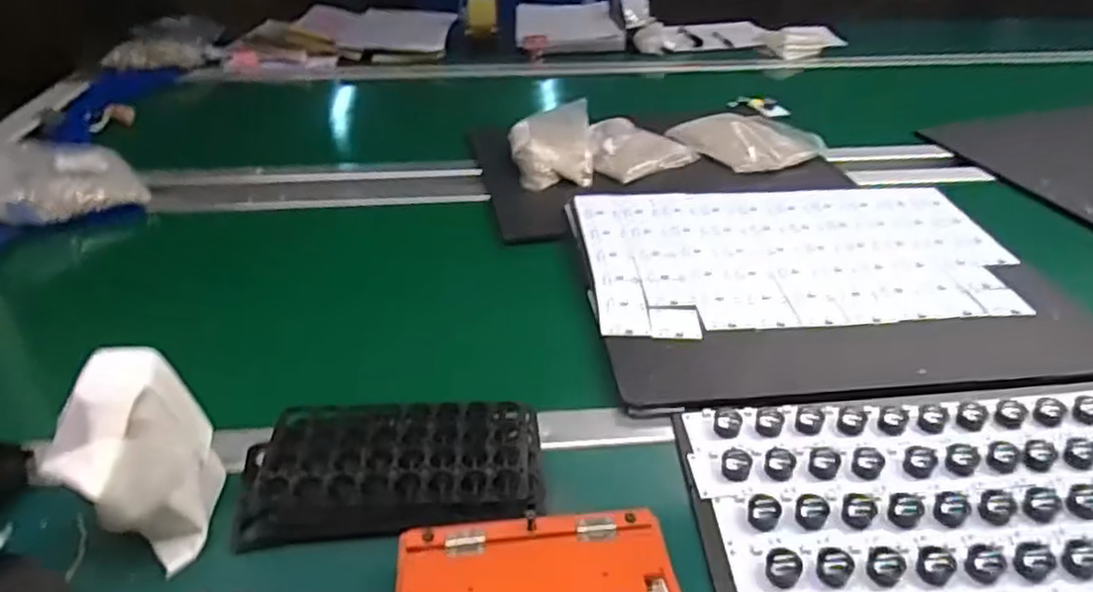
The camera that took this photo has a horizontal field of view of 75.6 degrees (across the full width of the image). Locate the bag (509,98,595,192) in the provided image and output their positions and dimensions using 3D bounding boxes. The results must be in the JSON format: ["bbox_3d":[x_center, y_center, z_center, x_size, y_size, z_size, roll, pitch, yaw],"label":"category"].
[{"bbox_3d":[0.009,-0.209,0.994,0.116,0.064,0.167,-1,34,-2],"label":"bag"}]

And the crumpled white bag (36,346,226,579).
[{"bbox_3d":[-0.276,0.111,0.478,0.076,0.123,0.102,5,34,7],"label":"crumpled white bag"}]

